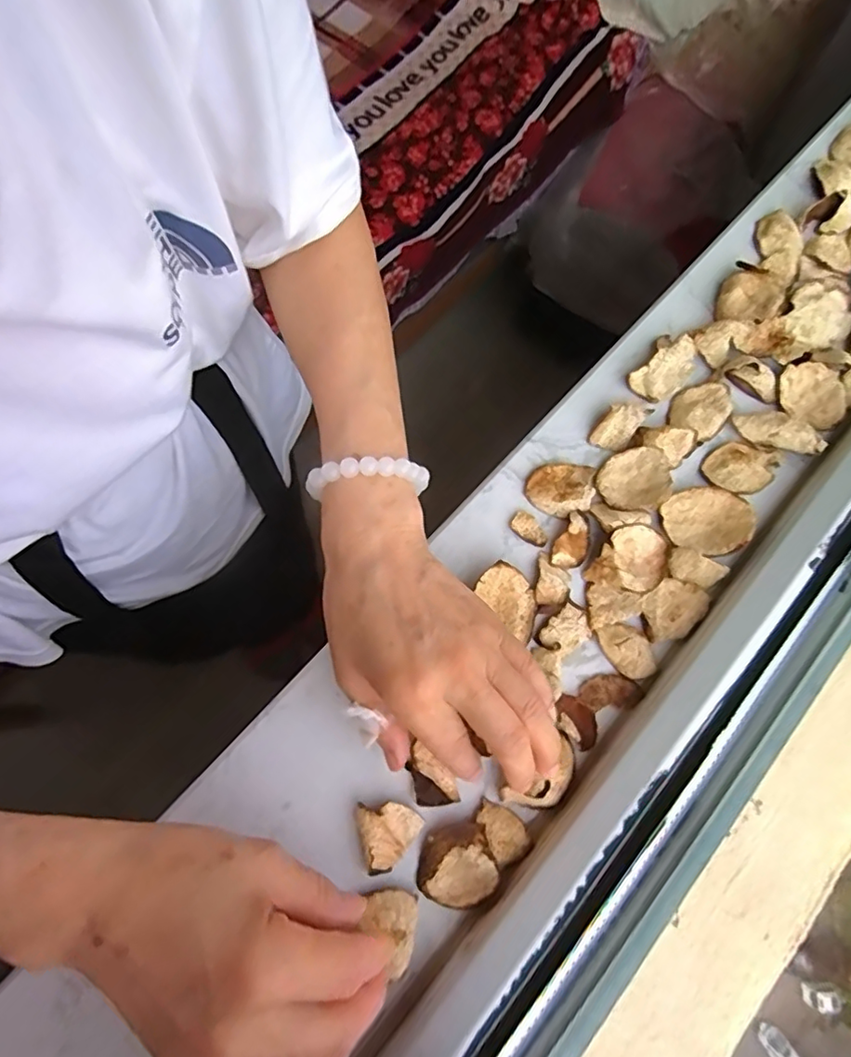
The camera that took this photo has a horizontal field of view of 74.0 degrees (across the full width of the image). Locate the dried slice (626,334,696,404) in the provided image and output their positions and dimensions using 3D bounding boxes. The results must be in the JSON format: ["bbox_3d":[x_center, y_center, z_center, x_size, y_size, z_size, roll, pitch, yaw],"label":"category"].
[{"bbox_3d":[0.165,-0.110,0.386,0.032,0.014,0.052,38,76,9],"label":"dried slice"}]

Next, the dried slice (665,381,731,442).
[{"bbox_3d":[0.187,-0.082,0.379,0.054,0.007,0.035,-42,79,-13],"label":"dried slice"}]

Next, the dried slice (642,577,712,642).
[{"bbox_3d":[0.150,0.050,0.344,0.032,0.006,0.044,44,77,11],"label":"dried slice"}]

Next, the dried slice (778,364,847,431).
[{"bbox_3d":[0.267,-0.093,0.389,0.050,0.008,0.037,32,108,0],"label":"dried slice"}]

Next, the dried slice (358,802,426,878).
[{"bbox_3d":[-0.017,0.162,0.299,0.031,0.010,0.035,-13,74,-6],"label":"dried slice"}]

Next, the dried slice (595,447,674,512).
[{"bbox_3d":[0.133,-0.031,0.359,0.044,0.009,0.040,1,73,-2],"label":"dried slice"}]

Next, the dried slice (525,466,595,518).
[{"bbox_3d":[0.086,-0.025,0.359,0.042,0.010,0.035,3,73,-1],"label":"dried slice"}]

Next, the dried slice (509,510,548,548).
[{"bbox_3d":[0.065,0.000,0.354,0.026,0.004,0.016,41,76,10],"label":"dried slice"}]

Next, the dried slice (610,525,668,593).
[{"bbox_3d":[0.132,0.018,0.343,0.038,0.013,0.038,1,73,-2],"label":"dried slice"}]

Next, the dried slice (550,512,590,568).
[{"bbox_3d":[0.092,0.008,0.348,0.021,0.007,0.035,26,74,6],"label":"dried slice"}]

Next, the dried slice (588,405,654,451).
[{"bbox_3d":[0.129,-0.069,0.374,0.024,0.010,0.038,35,75,8],"label":"dried slice"}]

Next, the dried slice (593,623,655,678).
[{"bbox_3d":[0.121,0.072,0.335,0.025,0.006,0.036,-30,76,-10],"label":"dried slice"}]

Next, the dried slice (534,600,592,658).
[{"bbox_3d":[0.083,0.060,0.335,0.034,0.004,0.023,-42,79,-13],"label":"dried slice"}]

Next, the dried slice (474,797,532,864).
[{"bbox_3d":[0.042,0.162,0.302,0.021,0.010,0.032,-29,76,-10],"label":"dried slice"}]

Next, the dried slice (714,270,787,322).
[{"bbox_3d":[0.231,-0.164,0.402,0.040,0.013,0.050,31,75,7],"label":"dried slice"}]

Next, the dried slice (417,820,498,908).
[{"bbox_3d":[0.015,0.178,0.295,0.039,0.010,0.039,1,73,-2],"label":"dried slice"}]

